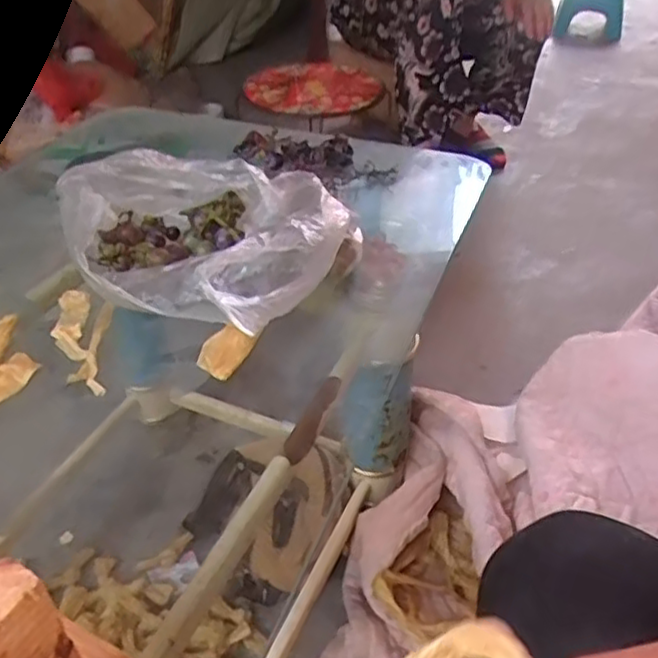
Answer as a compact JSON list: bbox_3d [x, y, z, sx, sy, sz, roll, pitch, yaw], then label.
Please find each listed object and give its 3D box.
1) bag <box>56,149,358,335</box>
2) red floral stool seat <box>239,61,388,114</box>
[{"bbox_3d":[-0.094,-0.078,0.541,0.202,0.088,0.183,16,43,19],"label":"bag"},{"bbox_3d":[-0.034,-0.465,1.339,0.276,0.039,0.192,21,45,25],"label":"red floral stool seat"}]

